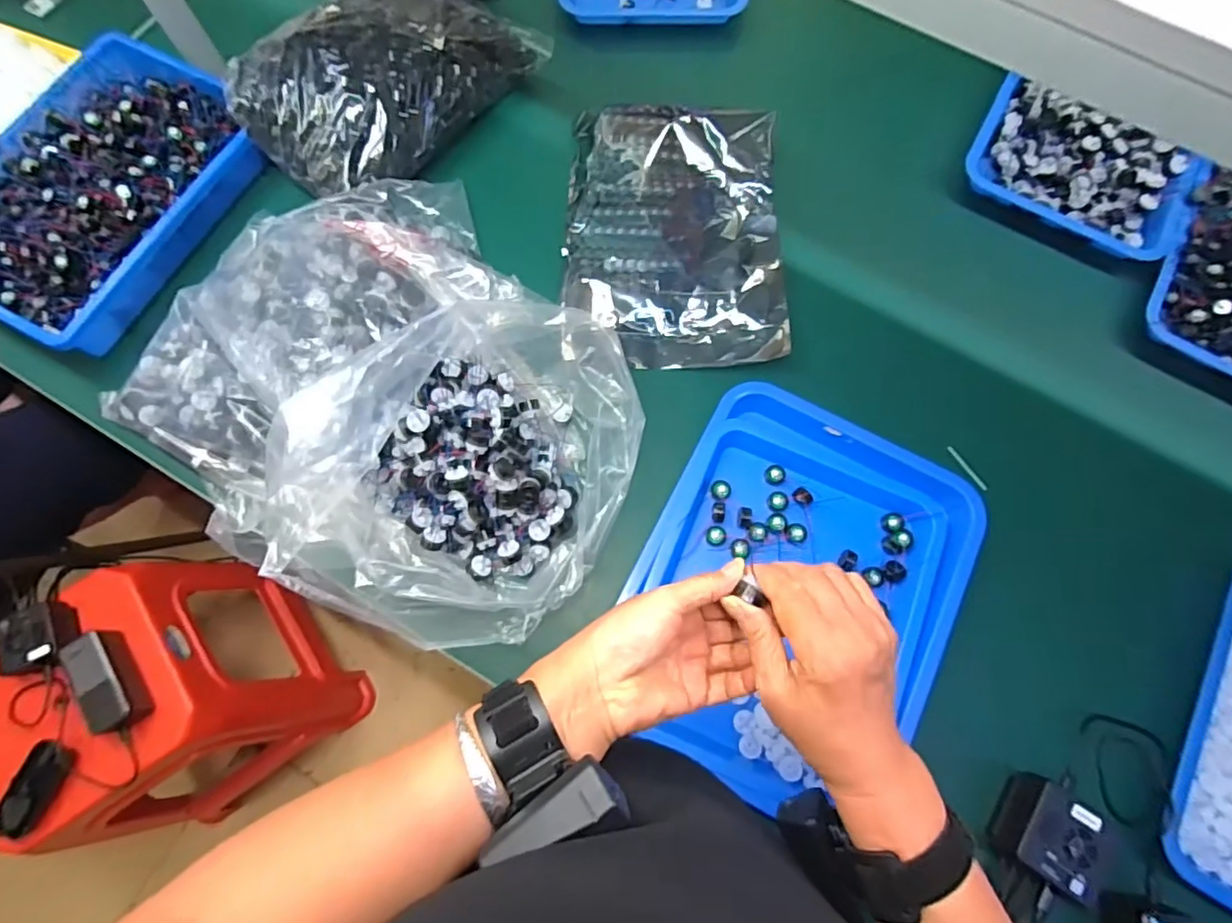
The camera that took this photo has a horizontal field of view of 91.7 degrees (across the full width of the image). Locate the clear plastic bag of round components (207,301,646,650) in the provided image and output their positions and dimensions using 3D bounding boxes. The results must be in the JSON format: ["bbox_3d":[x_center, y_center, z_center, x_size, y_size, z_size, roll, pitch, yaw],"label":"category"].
[{"bbox_3d":[-0.121,-0.011,0.558,0.256,0.164,0.340,26,75,6],"label":"clear plastic bag of round components"}]

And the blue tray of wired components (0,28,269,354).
[{"bbox_3d":[-0.609,-0.322,0.708,0.253,0.064,0.373,29,76,7],"label":"blue tray of wired components"}]

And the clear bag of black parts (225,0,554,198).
[{"bbox_3d":[-0.277,-0.476,0.724,0.206,0.089,0.344,38,77,9],"label":"clear bag of black parts"}]

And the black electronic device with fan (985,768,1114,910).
[{"bbox_3d":[0.390,0.332,0.533,0.076,0.036,0.080,33,76,8],"label":"black electronic device with fan"}]

